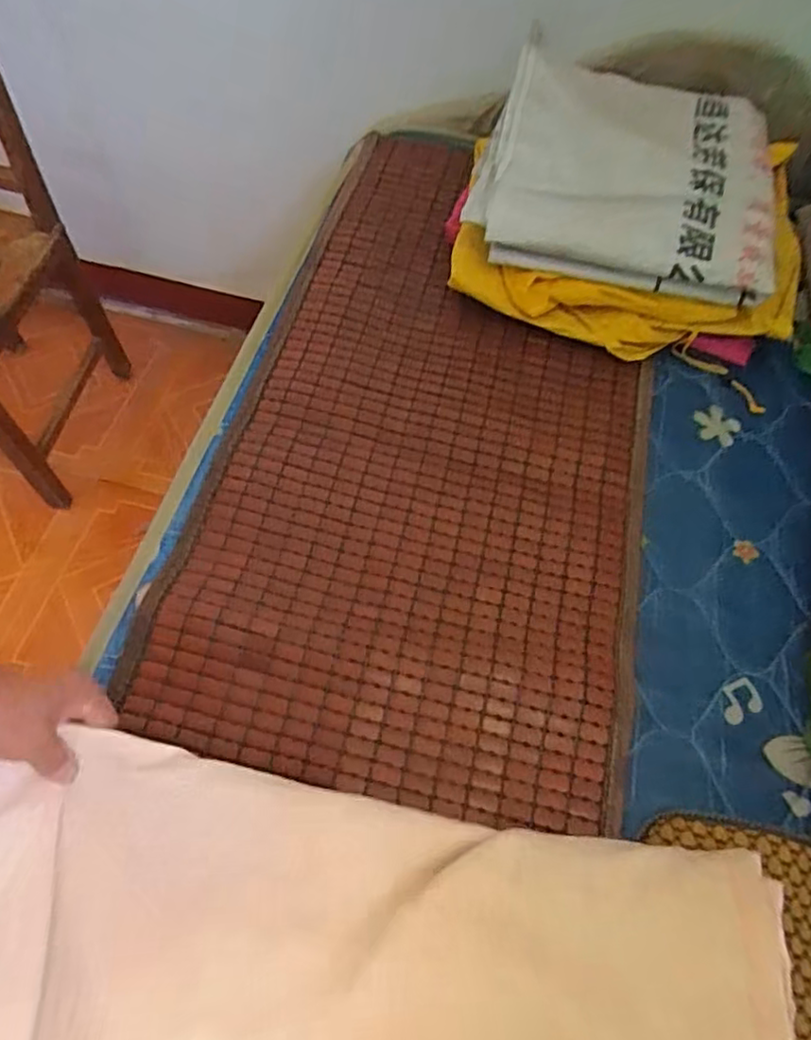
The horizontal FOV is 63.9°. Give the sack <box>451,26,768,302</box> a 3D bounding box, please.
[{"bbox_3d":[0.273,-0.430,0.792,0.354,0.044,0.299,14,74,0],"label":"sack"}]

